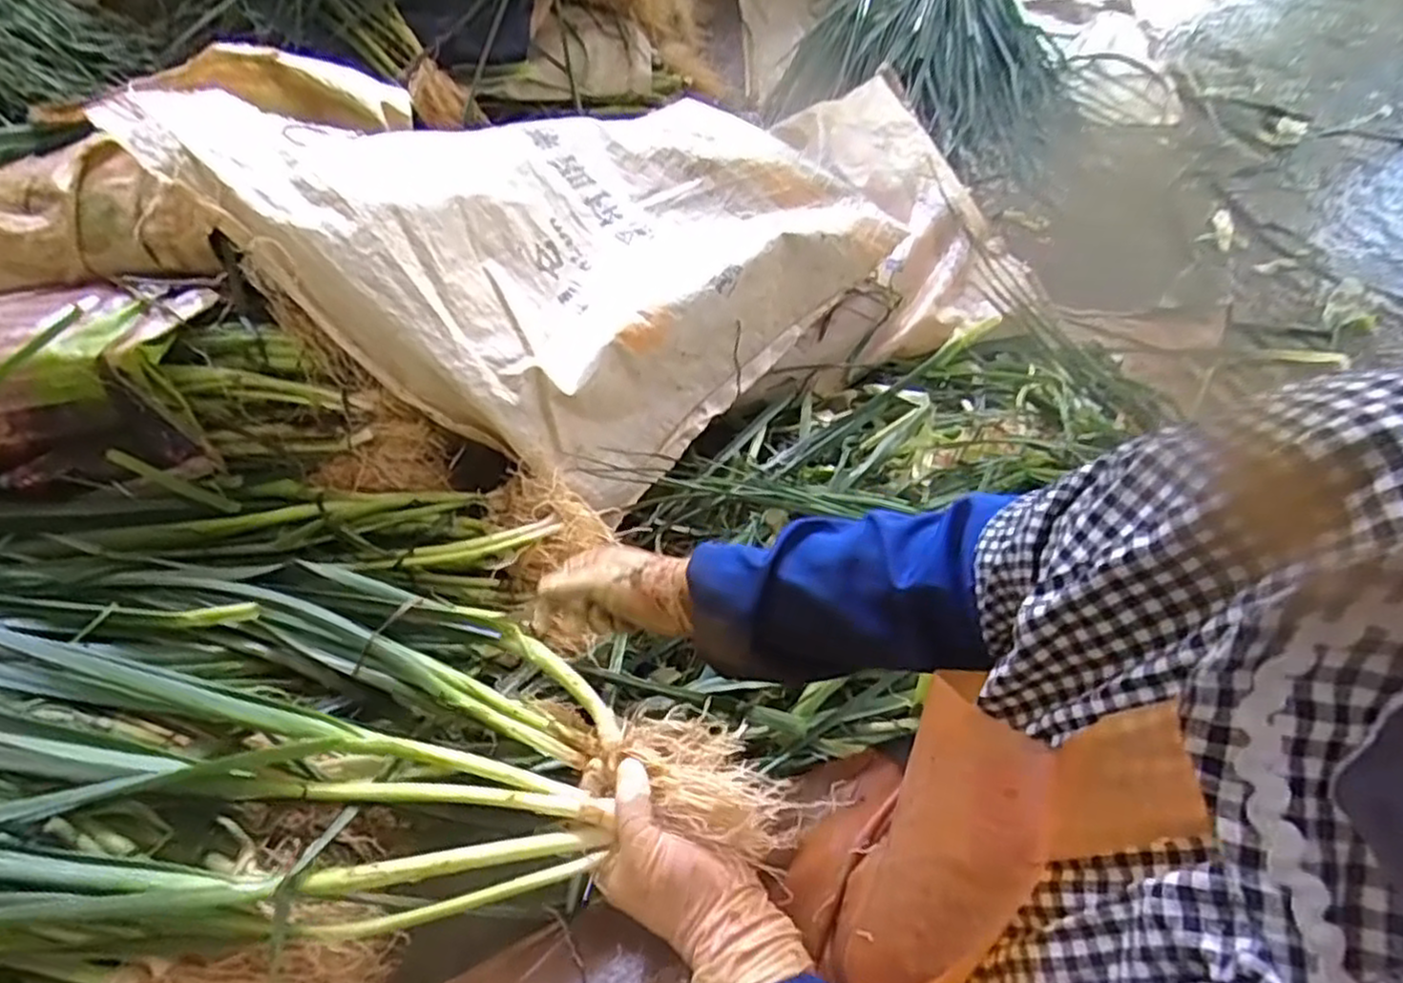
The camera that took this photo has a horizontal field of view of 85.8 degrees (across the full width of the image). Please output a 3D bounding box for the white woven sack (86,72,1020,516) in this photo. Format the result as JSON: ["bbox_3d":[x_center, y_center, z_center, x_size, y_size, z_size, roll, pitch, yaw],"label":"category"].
[{"bbox_3d":[0.002,-0.288,0.899,1.029,0.101,0.449,-24,88,-34],"label":"white woven sack"}]

